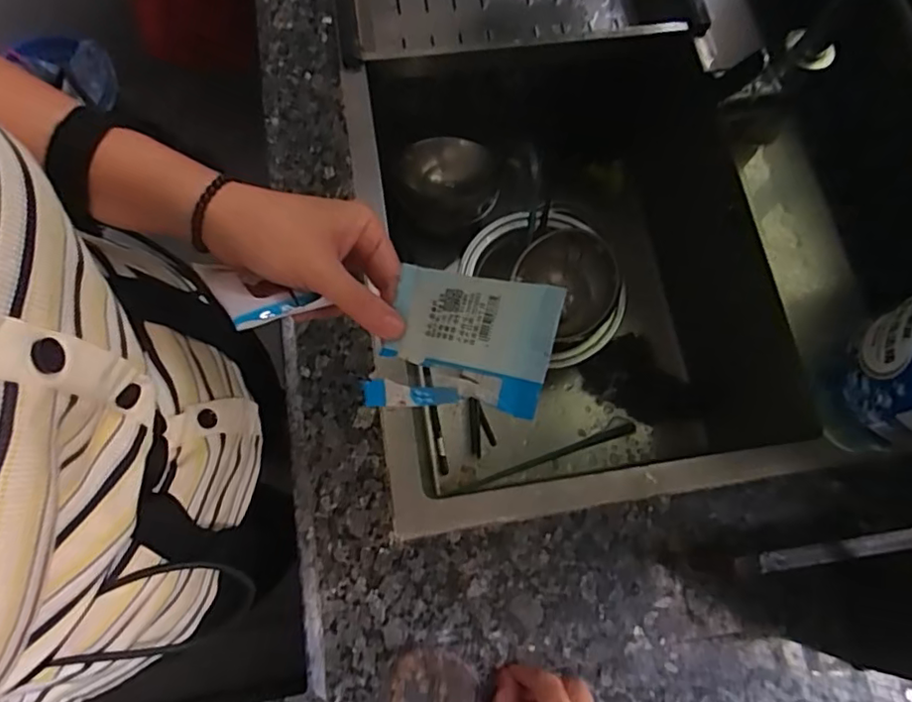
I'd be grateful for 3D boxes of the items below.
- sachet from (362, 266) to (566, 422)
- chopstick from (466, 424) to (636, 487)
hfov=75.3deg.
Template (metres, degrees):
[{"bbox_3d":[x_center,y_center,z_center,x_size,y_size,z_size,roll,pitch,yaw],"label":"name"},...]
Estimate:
[{"bbox_3d":[0.001,-0.002,0.310,0.094,0.012,0.077,13,84,25],"label":"sachet"},{"bbox_3d":[0.117,0.121,0.690,0.203,0.014,0.010,-18,75,-7],"label":"chopstick"}]

